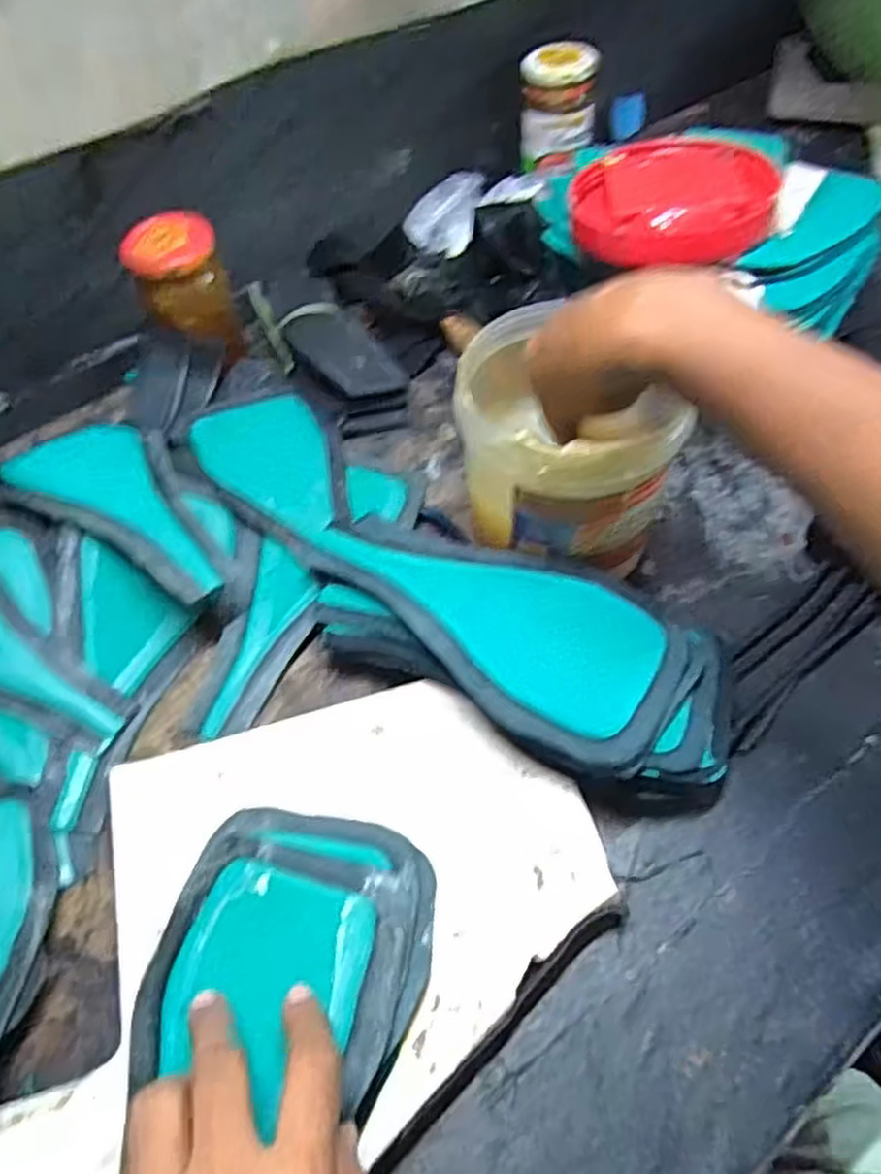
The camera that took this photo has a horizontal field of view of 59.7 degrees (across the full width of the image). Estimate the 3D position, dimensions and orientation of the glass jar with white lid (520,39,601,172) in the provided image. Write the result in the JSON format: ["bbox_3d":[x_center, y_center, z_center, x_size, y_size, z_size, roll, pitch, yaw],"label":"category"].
[{"bbox_3d":[0.102,-0.419,0.673,0.062,0.079,0.058,-2,54,3],"label":"glass jar with white lid"}]

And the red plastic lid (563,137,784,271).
[{"bbox_3d":[0.138,-0.233,0.460,0.111,0.027,0.105,-2,54,3],"label":"red plastic lid"}]

